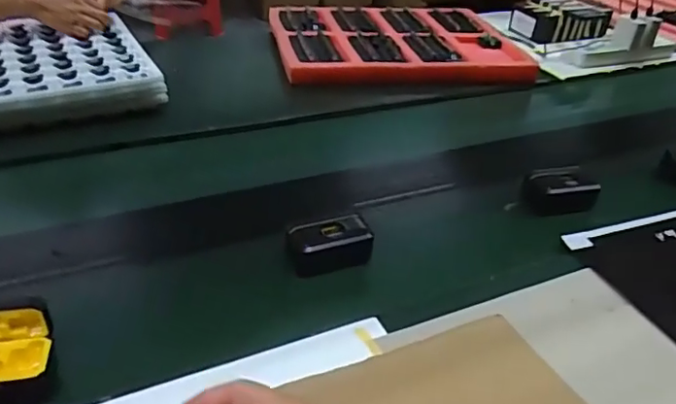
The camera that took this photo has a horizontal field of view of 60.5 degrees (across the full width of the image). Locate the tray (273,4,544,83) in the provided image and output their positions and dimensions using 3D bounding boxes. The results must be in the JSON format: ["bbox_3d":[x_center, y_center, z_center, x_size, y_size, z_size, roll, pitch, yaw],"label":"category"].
[{"bbox_3d":[0.117,-0.319,1.136,0.469,0.034,0.344,-3,36,-11],"label":"tray"}]

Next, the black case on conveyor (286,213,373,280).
[{"bbox_3d":[-0.010,0.042,0.601,0.086,0.040,0.047,-9,37,-18],"label":"black case on conveyor"}]

